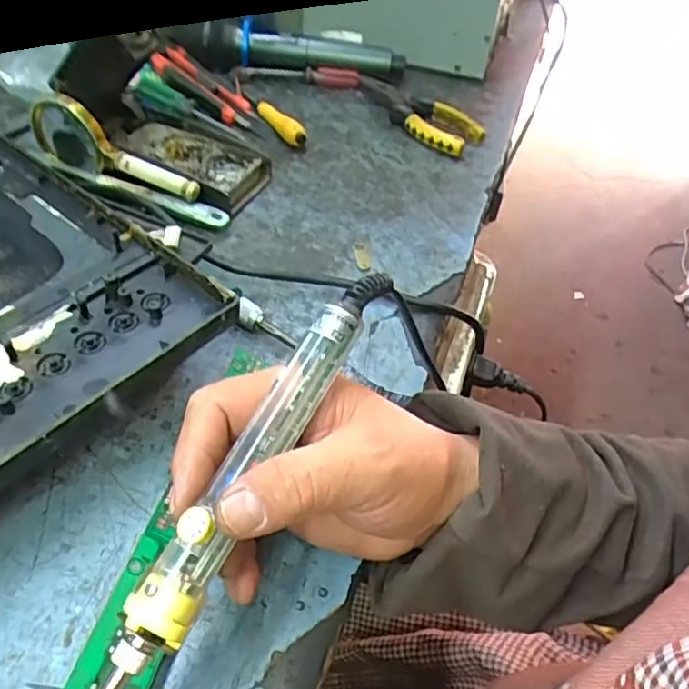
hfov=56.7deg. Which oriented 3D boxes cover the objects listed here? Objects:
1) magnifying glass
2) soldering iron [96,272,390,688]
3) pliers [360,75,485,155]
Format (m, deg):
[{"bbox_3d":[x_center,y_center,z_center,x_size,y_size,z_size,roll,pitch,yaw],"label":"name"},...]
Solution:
[{"bbox_3d":[-0.177,-0.146,0.482,0.147,0.063,0.012,21,48,16],"label":"magnifying glass"},{"bbox_3d":[-0.043,0.057,0.244,0.019,0.019,0.222,24,68,19],"label":"soldering iron"},{"bbox_3d":[0.064,-0.231,0.627,0.154,0.021,0.076,34,53,26],"label":"pliers"}]

